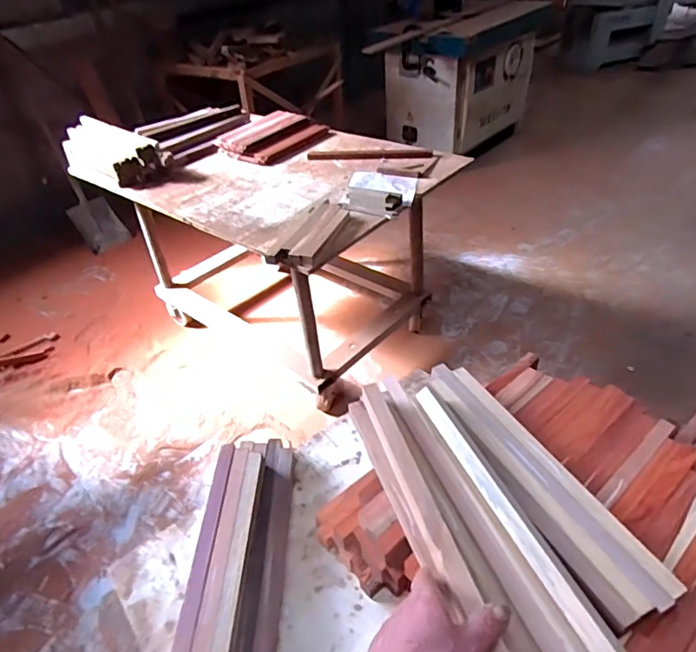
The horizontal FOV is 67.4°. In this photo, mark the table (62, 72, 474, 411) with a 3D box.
[{"bbox_3d":[-0.278,-0.319,1.929,1.153,0.769,0.746,27,50,34],"label":"table"}]

